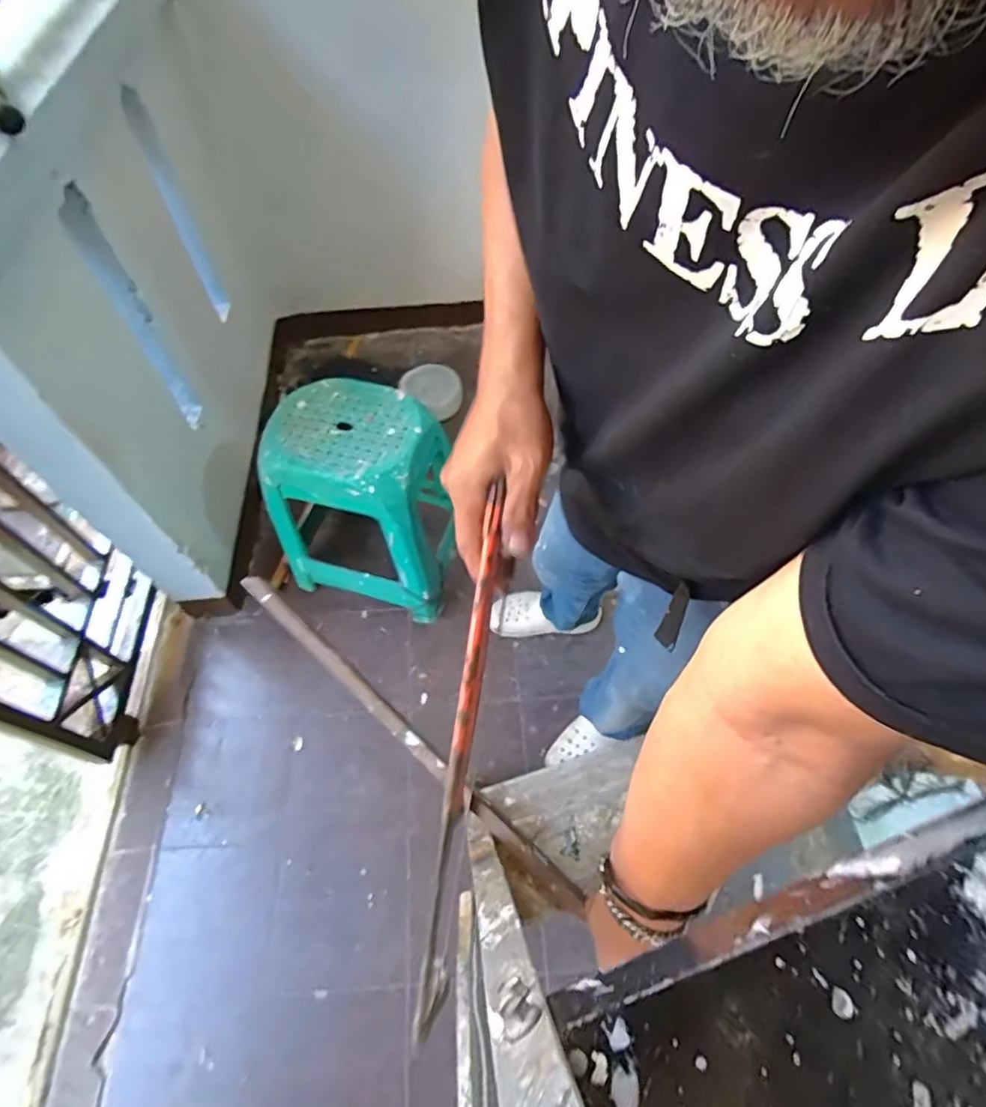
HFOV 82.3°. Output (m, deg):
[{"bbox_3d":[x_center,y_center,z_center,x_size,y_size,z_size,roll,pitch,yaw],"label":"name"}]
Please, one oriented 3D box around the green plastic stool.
[{"bbox_3d":[-0.266,-0.106,1.273,0.350,0.462,0.295,16,60,9],"label":"green plastic stool"}]

